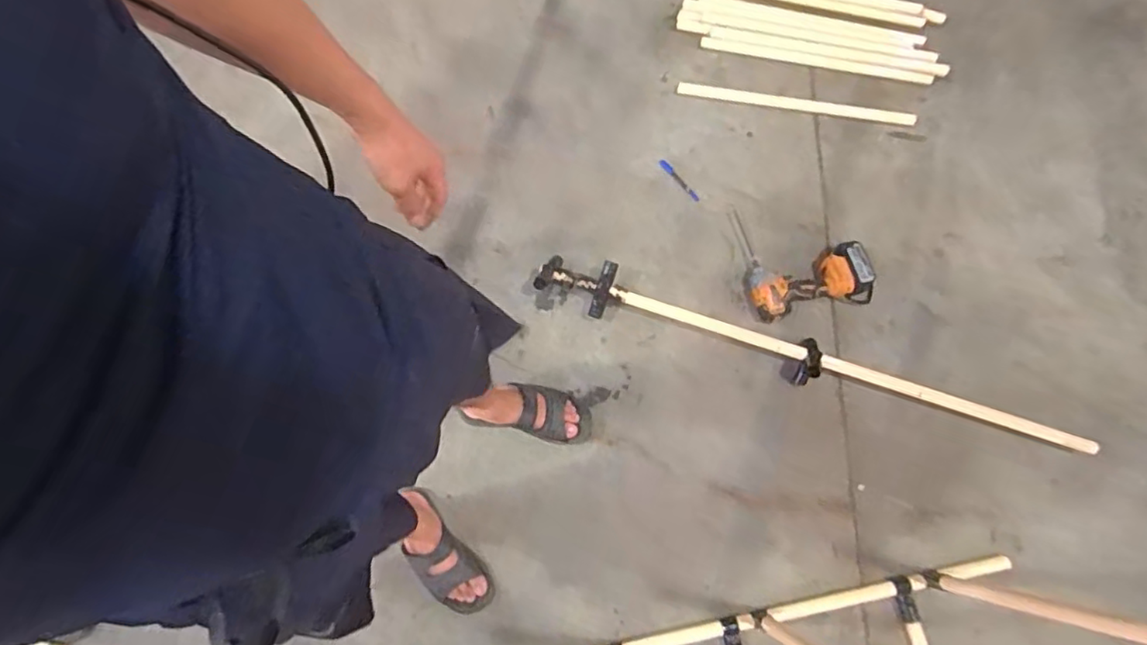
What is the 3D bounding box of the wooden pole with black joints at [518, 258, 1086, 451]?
[{"bbox_3d":[0.506,0.085,1.307,1.218,0.094,0.113,20,74,4],"label":"wooden pole with black joints"}]

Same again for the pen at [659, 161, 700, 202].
[{"bbox_3d":[0.252,-0.338,1.471,0.017,0.011,0.133,-38,78,-12],"label":"pen"}]

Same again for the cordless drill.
[{"bbox_3d":[0.506,-0.157,1.377,0.267,0.070,0.277,-11,74,-5],"label":"cordless drill"}]

